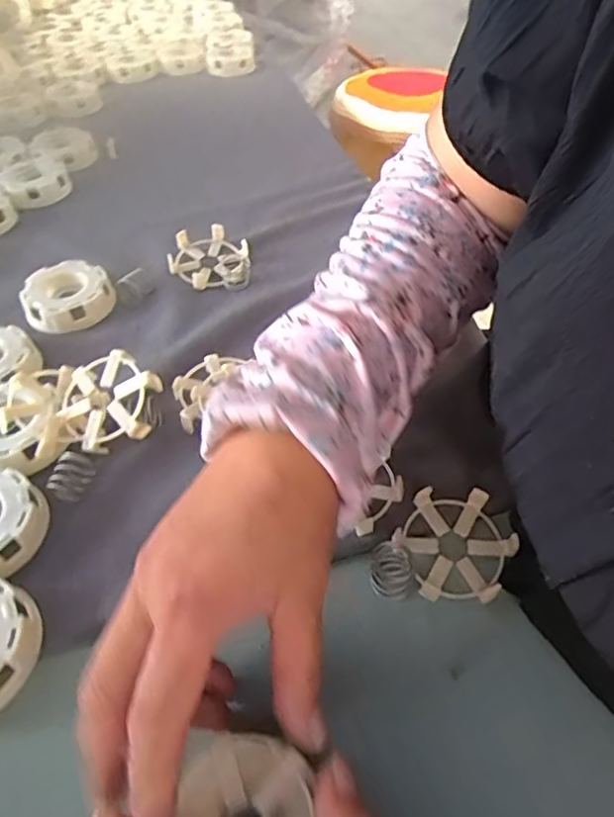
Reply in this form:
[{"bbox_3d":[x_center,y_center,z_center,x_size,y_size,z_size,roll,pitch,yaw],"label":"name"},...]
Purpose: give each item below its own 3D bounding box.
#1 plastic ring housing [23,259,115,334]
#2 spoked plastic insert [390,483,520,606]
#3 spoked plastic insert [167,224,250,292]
[{"bbox_3d":[-0.187,-0.088,0.447,0.067,0.025,0.058,-17,51,-12],"label":"plastic ring housing"},{"bbox_3d":[0.080,0.072,0.309,0.057,0.018,0.064,-22,53,-17],"label":"spoked plastic insert"},{"bbox_3d":[-0.082,-0.127,0.477,0.065,0.022,0.062,-7,50,-4],"label":"spoked plastic insert"}]

